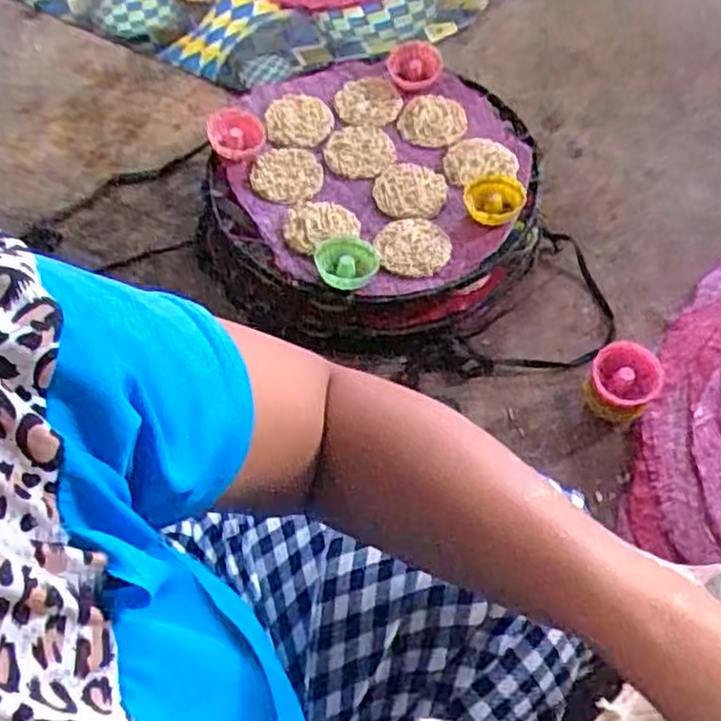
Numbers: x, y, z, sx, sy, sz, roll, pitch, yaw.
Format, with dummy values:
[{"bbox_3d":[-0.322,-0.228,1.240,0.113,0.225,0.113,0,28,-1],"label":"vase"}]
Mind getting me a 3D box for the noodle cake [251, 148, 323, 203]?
[{"bbox_3d":[-0.080,-0.204,0.806,0.072,0.018,0.073,0,61,0],"label":"noodle cake"}]

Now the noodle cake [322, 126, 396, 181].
[{"bbox_3d":[0.000,-0.234,0.825,0.069,0.022,0.072,-2,59,3],"label":"noodle cake"}]

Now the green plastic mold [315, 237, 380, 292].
[{"bbox_3d":[-0.012,-0.100,0.730,0.058,0.024,0.063,-2,59,3],"label":"green plastic mold"}]

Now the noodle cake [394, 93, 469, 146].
[{"bbox_3d":[0.085,-0.275,0.849,0.069,0.025,0.064,26,64,13],"label":"noodle cake"}]

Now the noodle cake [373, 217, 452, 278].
[{"bbox_3d":[0.054,-0.117,0.755,0.074,0.015,0.071,0,61,0],"label":"noodle cake"}]

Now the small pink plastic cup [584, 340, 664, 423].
[{"bbox_3d":[0.256,0.022,0.716,0.065,0.059,0.062,0,61,0],"label":"small pink plastic cup"}]

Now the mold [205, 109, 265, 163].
[{"bbox_3d":[-0.138,-0.252,0.814,0.061,0.023,0.072,-15,62,-8],"label":"mold"}]

